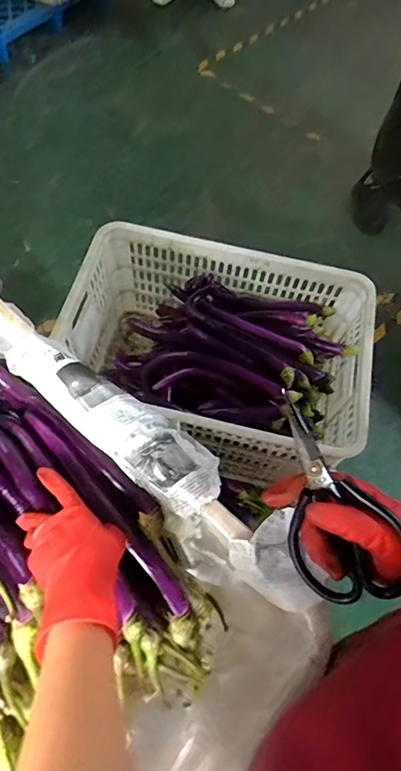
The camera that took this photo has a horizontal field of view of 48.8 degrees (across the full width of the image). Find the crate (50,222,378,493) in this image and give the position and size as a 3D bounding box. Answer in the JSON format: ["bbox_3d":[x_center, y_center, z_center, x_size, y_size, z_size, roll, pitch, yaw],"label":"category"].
[{"bbox_3d":[0.020,-0.062,0.992,0.611,0.311,0.406,17,64,5],"label":"crate"}]

